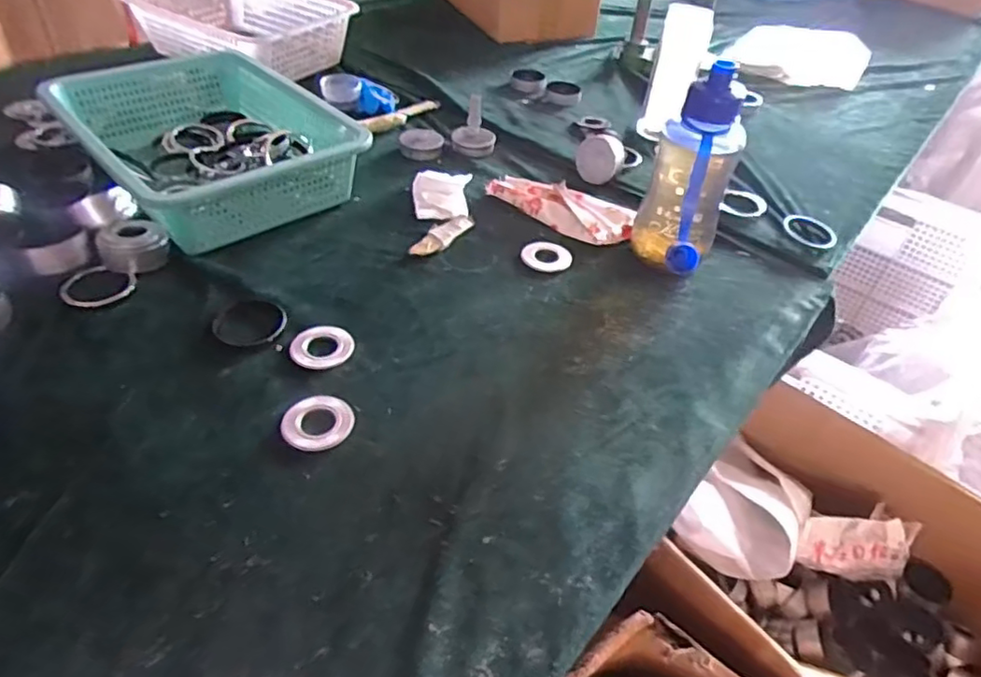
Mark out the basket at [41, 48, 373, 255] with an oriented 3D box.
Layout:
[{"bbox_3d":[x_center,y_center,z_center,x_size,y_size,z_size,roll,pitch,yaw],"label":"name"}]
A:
[{"bbox_3d":[-0.382,-0.258,0.821,0.410,0.107,0.284,35,50,29],"label":"basket"}]

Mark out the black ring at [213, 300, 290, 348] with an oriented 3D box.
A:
[{"bbox_3d":[-0.240,-0.016,0.618,0.069,0.011,0.069,4,42,-4],"label":"black ring"}]

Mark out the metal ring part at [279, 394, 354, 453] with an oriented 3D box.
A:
[{"bbox_3d":[-0.149,0.072,0.534,0.060,0.012,0.055,4,42,-4],"label":"metal ring part"}]

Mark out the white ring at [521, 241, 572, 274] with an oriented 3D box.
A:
[{"bbox_3d":[0.068,-0.099,0.741,0.059,0.007,0.059,3,42,-5],"label":"white ring"}]

